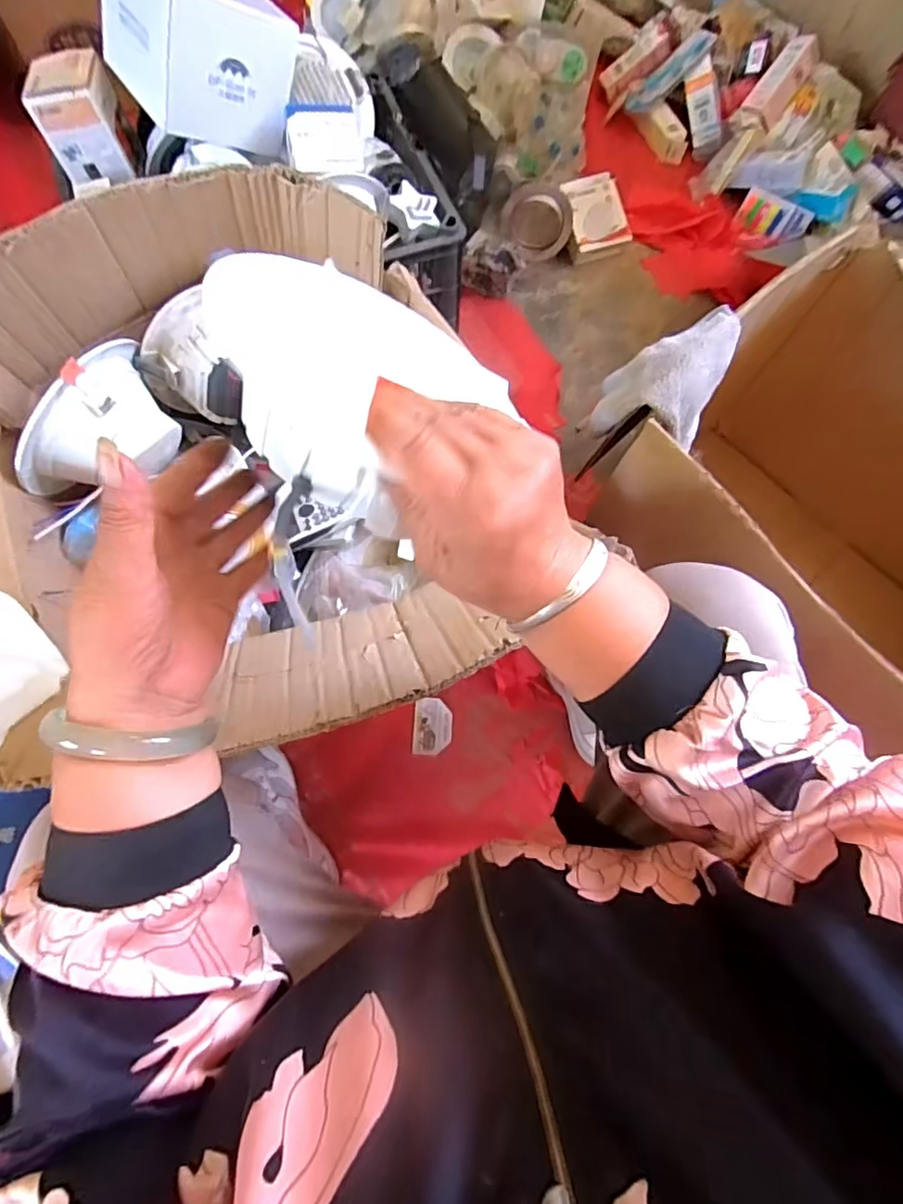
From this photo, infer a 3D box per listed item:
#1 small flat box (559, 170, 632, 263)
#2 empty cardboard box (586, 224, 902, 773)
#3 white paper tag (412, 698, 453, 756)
[{"bbox_3d":[0.278,-0.743,1.115,0.133,0.032,0.152,-22,91,-14],"label":"small flat box"},{"bbox_3d":[0.483,-0.072,0.714,0.469,0.365,0.560,-38,77,-13],"label":"empty cardboard box"},{"bbox_3d":[-0.026,0.178,0.821,0.054,0.004,0.078,4,75,-6],"label":"white paper tag"}]

